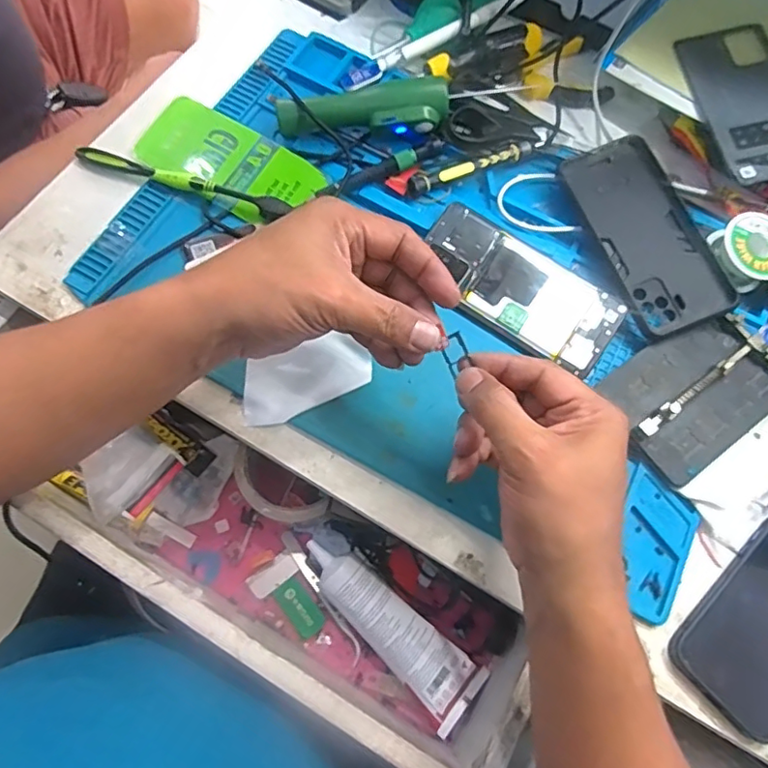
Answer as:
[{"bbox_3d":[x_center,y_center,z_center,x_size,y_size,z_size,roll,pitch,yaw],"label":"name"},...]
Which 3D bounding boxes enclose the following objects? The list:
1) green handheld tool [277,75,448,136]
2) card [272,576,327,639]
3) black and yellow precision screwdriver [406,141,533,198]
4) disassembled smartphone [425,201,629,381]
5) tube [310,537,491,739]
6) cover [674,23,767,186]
[{"bbox_3d":[-0.016,-0.215,0.439,0.132,0.028,0.031,-7,71,-6],"label":"green handheld tool"},{"bbox_3d":[-0.065,0.175,0.435,0.025,0.004,0.043,-40,77,-16],"label":"card"},{"bbox_3d":[0.069,-0.174,0.447,0.109,0.018,0.013,-22,73,-11],"label":"black and yellow precision screwdriver"},{"bbox_3d":[0.100,-0.072,0.417,0.153,0.005,0.071,33,71,8],"label":"disassembled smartphone"},{"bbox_3d":[0.003,0.183,0.415,0.160,0.032,0.047,39,72,10],"label":"tube"},{"bbox_3d":[0.292,-0.228,0.447,0.068,0.005,0.154,-10,67,9],"label":"cover"}]

